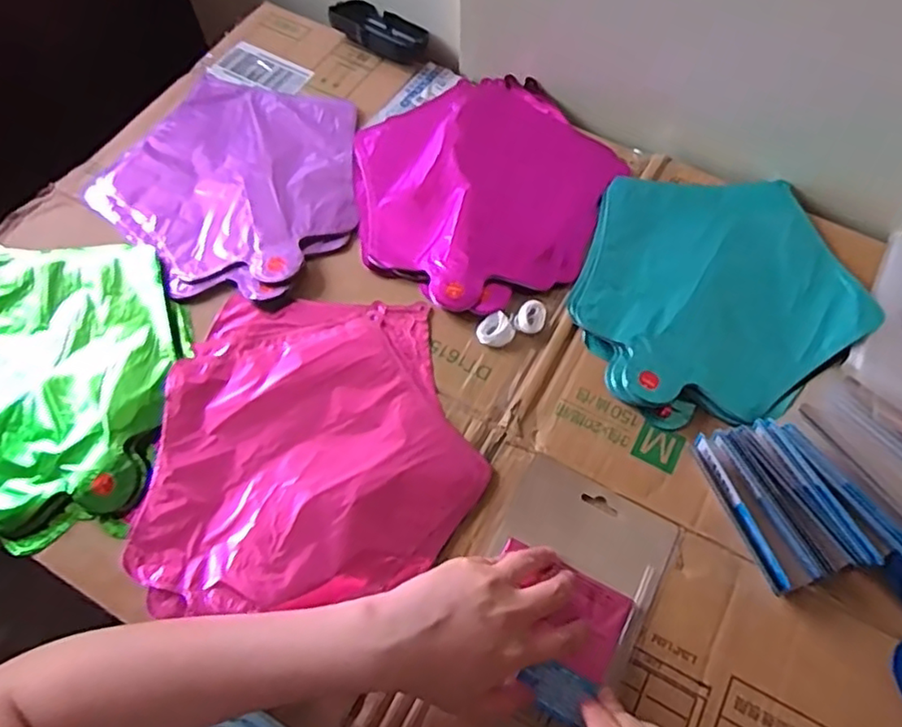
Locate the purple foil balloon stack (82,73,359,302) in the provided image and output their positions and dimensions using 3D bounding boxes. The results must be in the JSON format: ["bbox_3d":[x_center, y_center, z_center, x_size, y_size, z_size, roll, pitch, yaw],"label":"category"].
[{"bbox_3d":[-0.193,-0.173,0.595,0.231,0.013,0.235,30,67,15],"label":"purple foil balloon stack"}]

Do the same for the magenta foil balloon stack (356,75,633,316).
[{"bbox_3d":[0.027,-0.165,0.591,0.239,0.008,0.239,-29,66,-14],"label":"magenta foil balloon stack"}]

